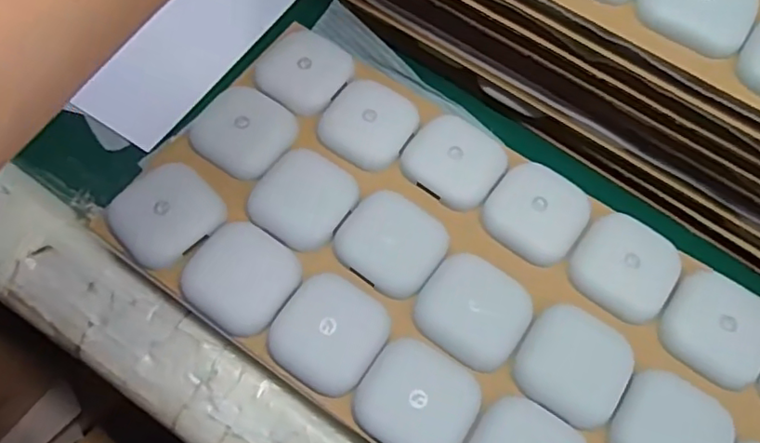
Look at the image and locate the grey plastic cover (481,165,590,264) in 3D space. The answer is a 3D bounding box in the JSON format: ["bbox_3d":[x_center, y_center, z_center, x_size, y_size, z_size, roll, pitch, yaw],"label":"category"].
[{"bbox_3d":[0.107,-0.007,0.400,0.064,0.015,0.062,35,68,13],"label":"grey plastic cover"}]

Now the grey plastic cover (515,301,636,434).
[{"bbox_3d":[0.120,0.086,0.357,0.064,0.009,0.064,30,67,11],"label":"grey plastic cover"}]

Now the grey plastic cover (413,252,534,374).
[{"bbox_3d":[0.059,0.055,0.365,0.067,0.013,0.061,28,67,10],"label":"grey plastic cover"}]

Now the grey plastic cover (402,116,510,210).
[{"bbox_3d":[0.053,-0.044,0.415,0.068,0.010,0.062,36,68,13],"label":"grey plastic cover"}]

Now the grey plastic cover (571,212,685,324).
[{"bbox_3d":[0.162,0.028,0.382,0.064,0.008,0.066,31,67,11],"label":"grey plastic cover"}]

